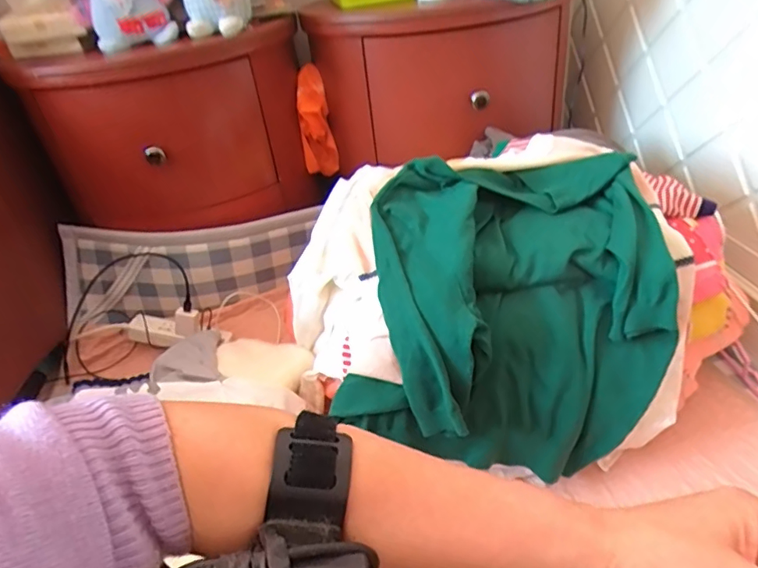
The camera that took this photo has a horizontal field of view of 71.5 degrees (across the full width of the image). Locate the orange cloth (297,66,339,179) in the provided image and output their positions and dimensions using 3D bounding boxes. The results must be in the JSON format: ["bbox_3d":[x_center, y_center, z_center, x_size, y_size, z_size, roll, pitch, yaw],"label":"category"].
[{"bbox_3d":[-0.137,-0.345,1.142,0.070,0.214,0.113,-11,35,-3],"label":"orange cloth"}]

